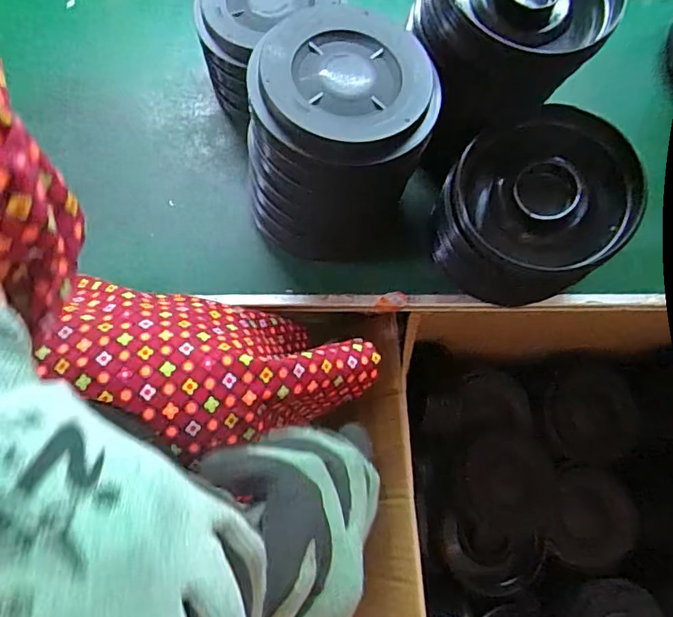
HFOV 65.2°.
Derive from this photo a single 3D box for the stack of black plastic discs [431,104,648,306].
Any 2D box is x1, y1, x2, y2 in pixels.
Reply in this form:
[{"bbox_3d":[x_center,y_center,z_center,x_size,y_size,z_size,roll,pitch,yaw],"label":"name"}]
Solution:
[{"bbox_3d":[0.145,-0.072,0.401,0.130,0.101,0.116,40,75,10],"label":"stack of black plastic discs"}]

